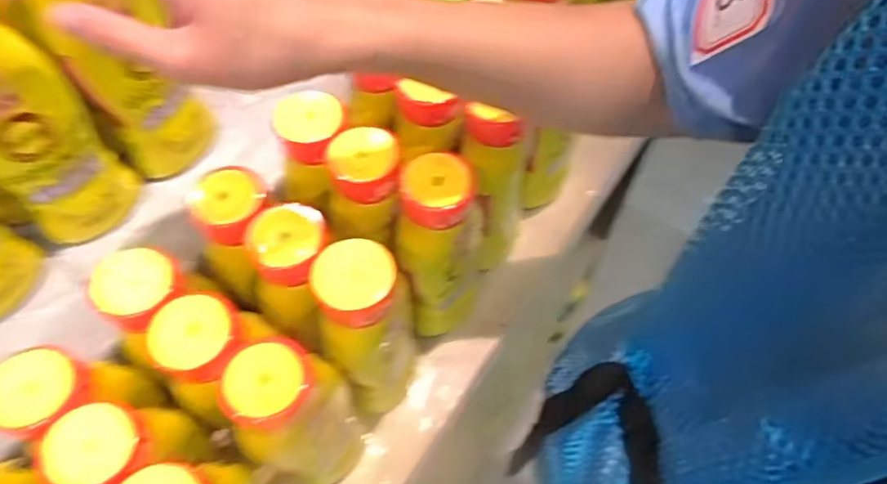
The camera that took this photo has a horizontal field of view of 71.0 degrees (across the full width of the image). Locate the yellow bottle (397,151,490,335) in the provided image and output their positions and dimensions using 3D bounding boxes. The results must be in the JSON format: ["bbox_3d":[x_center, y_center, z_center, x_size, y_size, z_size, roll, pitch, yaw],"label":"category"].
[{"bbox_3d":[0.001,0.008,0.534,0.068,0.224,0.076,3,62,3],"label":"yellow bottle"}]

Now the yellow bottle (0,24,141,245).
[{"bbox_3d":[-0.288,-0.080,0.413,0.056,0.210,0.080,35,68,18],"label":"yellow bottle"}]

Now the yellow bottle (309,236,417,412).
[{"bbox_3d":[-0.054,0.072,0.484,0.062,0.200,0.059,-15,63,-7],"label":"yellow bottle"}]

